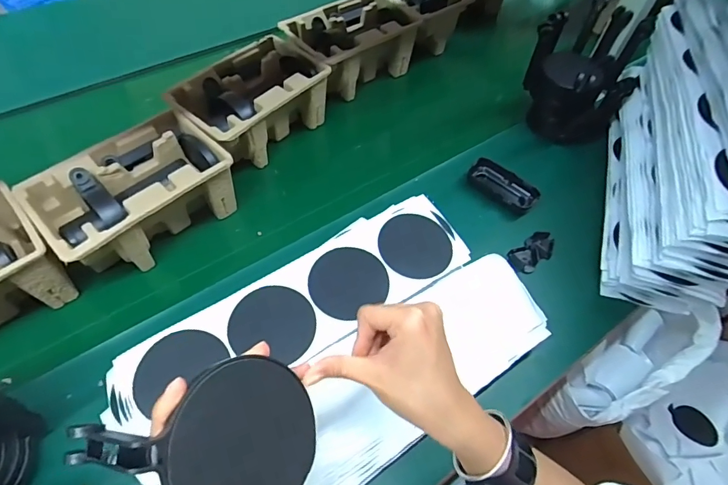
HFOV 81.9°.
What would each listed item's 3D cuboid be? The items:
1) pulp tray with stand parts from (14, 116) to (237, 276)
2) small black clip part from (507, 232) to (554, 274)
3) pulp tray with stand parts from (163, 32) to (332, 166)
[{"bbox_3d":[-0.299,-0.051,0.569,0.139,0.120,0.214,37,61,21],"label":"pulp tray with stand parts"},{"bbox_3d":[0.239,0.014,0.595,0.080,0.009,0.039,-30,61,-22],"label":"small black clip part"},{"bbox_3d":[-0.177,-0.207,0.684,0.143,0.126,0.224,34,60,20],"label":"pulp tray with stand parts"}]

